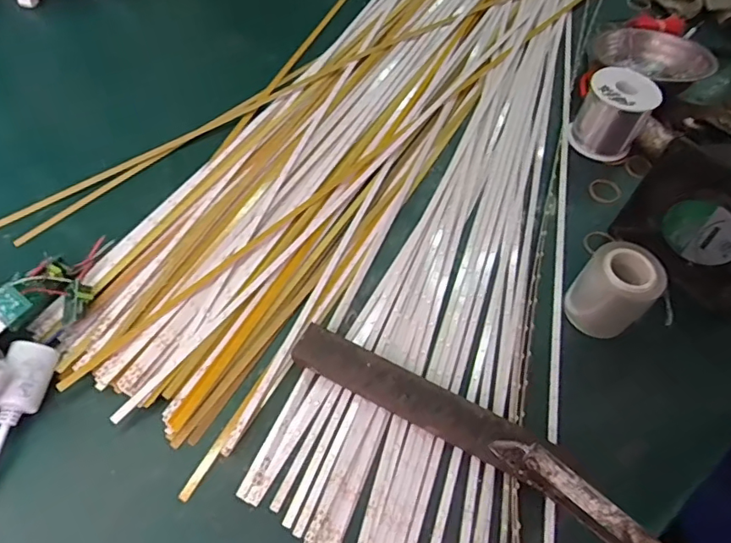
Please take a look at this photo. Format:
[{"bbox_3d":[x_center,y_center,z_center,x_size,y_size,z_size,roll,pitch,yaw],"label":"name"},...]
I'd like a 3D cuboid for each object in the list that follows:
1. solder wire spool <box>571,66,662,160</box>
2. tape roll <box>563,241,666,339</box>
[{"bbox_3d":[0.249,-0.159,0.519,0.058,0.067,0.058,2,56,-3],"label":"solder wire spool"},{"bbox_3d":[0.194,0.015,0.405,0.047,0.062,0.053,-34,66,-24],"label":"tape roll"}]

